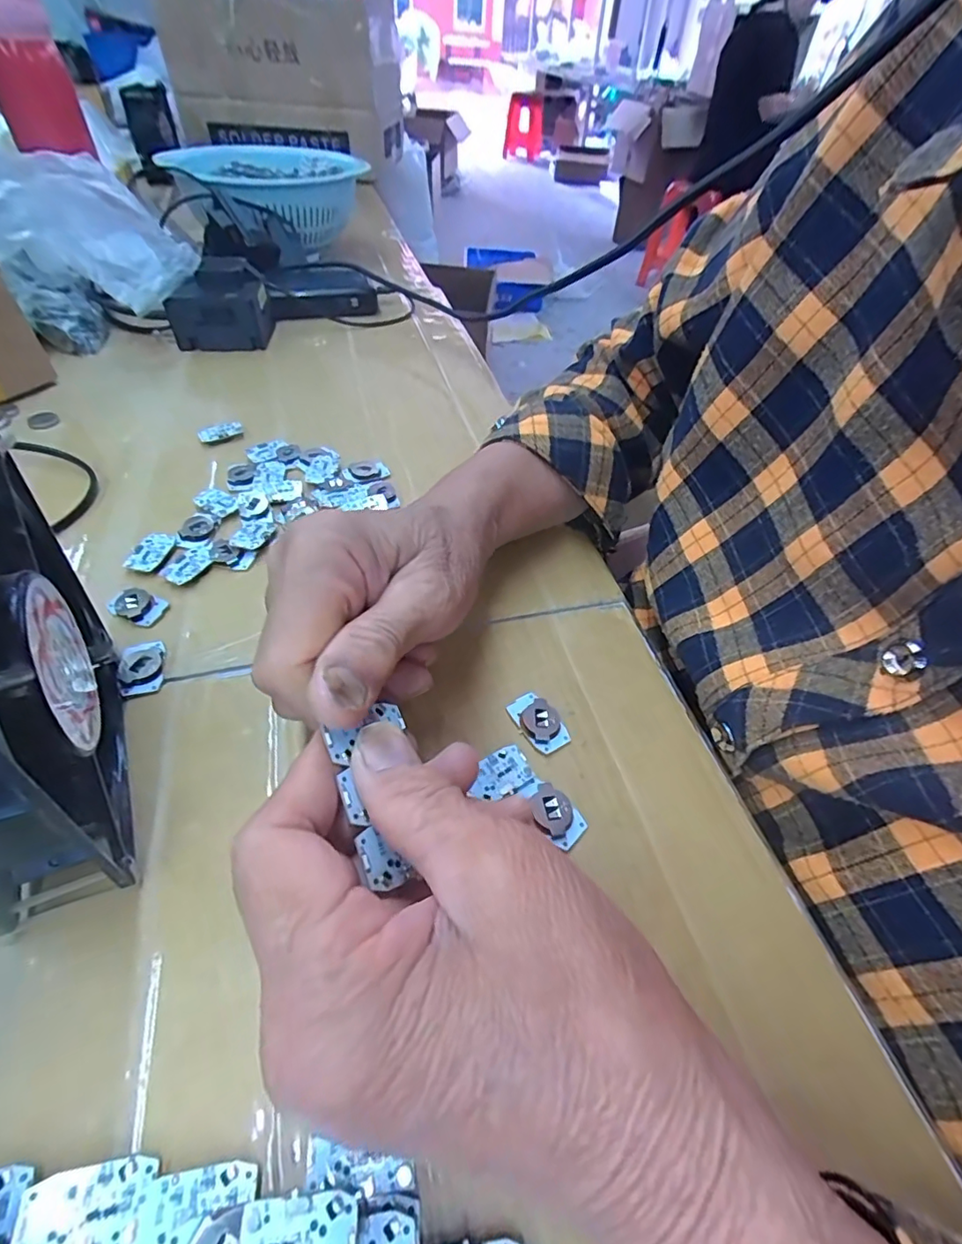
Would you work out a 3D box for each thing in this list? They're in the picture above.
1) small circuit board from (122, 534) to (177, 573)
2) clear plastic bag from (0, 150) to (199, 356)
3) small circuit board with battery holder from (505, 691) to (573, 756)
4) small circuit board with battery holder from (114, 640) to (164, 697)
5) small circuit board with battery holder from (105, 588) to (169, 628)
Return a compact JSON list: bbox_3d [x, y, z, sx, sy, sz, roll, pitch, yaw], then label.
[{"bbox_3d":[-0.184,-0.040,0.295,0.017,0.004,0.027,11,49,5],"label":"small circuit board"},{"bbox_3d":[-0.324,-0.311,0.448,0.143,0.121,0.077,-13,51,-15],"label":"clear plastic bag"},{"bbox_3d":[0.026,0.045,0.241,0.017,0.006,0.029,-24,55,-23],"label":"small circuit board with battery holder"},{"bbox_3d":[-0.158,0.022,0.248,0.019,0.007,0.025,-17,53,-18],"label":"small circuit board with battery holder"},{"bbox_3d":[-0.177,-0.008,0.273,0.029,0.004,0.018,23,51,15],"label":"small circuit board with battery holder"}]

